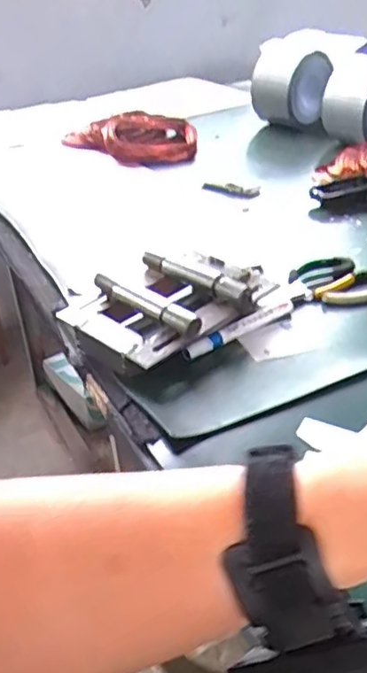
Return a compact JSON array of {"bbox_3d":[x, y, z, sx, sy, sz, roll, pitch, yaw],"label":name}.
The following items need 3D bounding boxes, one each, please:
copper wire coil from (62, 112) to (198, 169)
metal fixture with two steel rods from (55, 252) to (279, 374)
[{"bbox_3d":[-0.111,-0.387,1.219,0.275,0.088,0.143,-4,33,-1],"label":"copper wire coil"},{"bbox_3d":[-0.009,-0.033,0.644,0.200,0.063,0.131,-30,42,-35],"label":"metal fixture with two steel rods"}]

